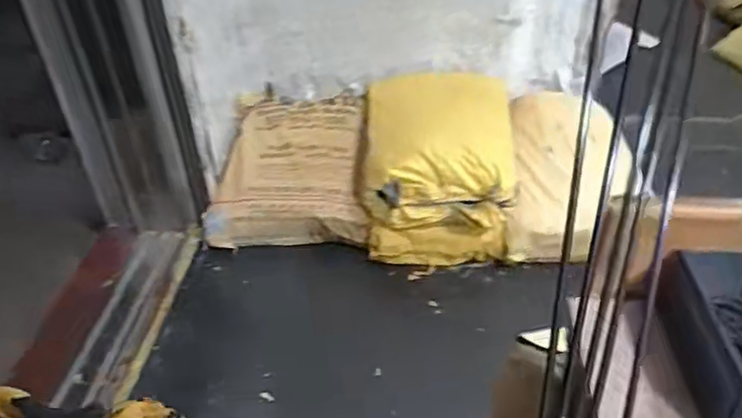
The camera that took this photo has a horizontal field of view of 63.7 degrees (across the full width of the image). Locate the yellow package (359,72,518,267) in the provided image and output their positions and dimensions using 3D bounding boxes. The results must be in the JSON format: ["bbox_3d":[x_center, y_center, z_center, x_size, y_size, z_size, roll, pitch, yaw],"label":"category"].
[{"bbox_3d":[0.178,-0.125,1.673,0.399,0.392,0.385,-1,39,1],"label":"yellow package"}]

